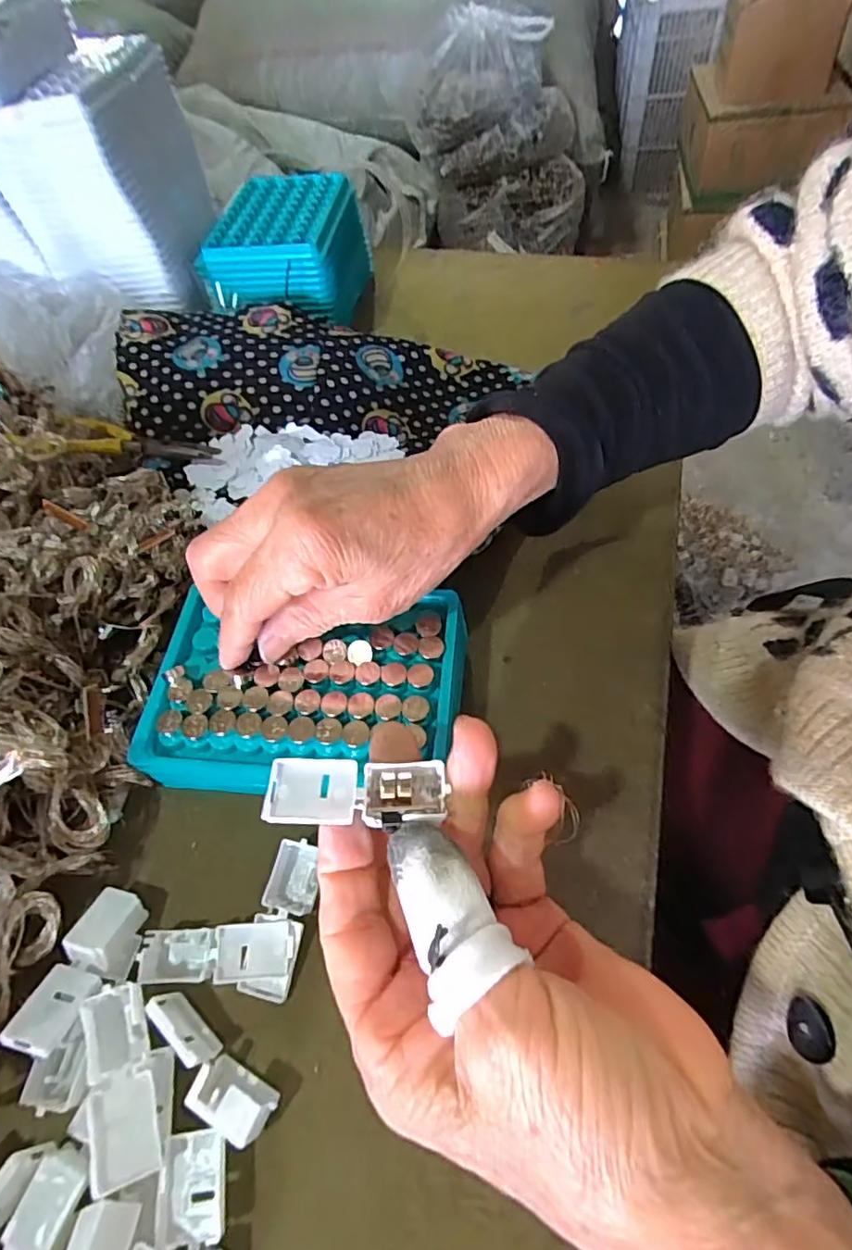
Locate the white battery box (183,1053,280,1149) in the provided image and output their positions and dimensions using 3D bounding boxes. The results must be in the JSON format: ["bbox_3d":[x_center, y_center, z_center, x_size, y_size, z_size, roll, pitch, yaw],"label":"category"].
[{"bbox_3d":[-0.065,0.160,0.199,0.028,0.018,0.015,21,60,18],"label":"white battery box"}]

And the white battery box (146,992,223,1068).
[{"bbox_3d":[-0.087,0.143,0.211,0.028,0.016,0.008,34,65,25],"label":"white battery box"}]

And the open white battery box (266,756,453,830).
[{"bbox_3d":[-0.022,0.054,0.189,0.055,0.010,0.020,0,57,-2],"label":"open white battery box"}]

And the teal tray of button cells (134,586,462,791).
[{"bbox_3d":[-0.053,0.029,0.269,0.136,0.034,0.082,-3,55,3],"label":"teal tray of button cells"}]

